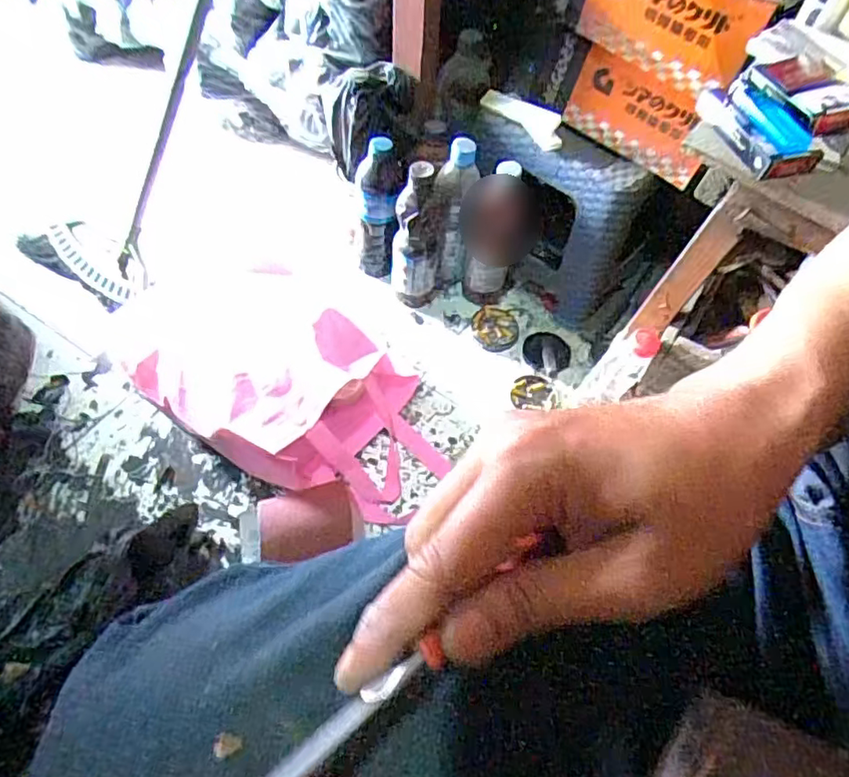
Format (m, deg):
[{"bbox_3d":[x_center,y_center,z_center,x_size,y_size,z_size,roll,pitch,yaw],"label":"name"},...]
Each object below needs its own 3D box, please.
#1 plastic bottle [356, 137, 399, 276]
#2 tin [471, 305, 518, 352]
[{"bbox_3d":[-0.069,-0.258,0.894,0.059,0.223,0.071,-1,57,-5],"label":"plastic bottle"},{"bbox_3d":[0.107,-0.090,0.911,0.069,0.019,0.074,2,57,-3],"label":"tin"}]

